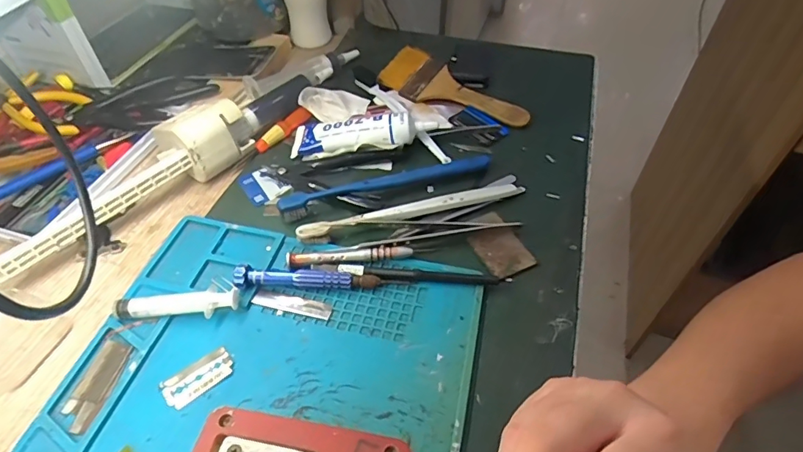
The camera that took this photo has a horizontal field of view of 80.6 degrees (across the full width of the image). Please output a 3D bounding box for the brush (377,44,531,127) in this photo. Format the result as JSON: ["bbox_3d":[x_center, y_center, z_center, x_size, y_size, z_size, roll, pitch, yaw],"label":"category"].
[{"bbox_3d":[0.055,-0.141,0.495,0.159,0.024,0.059,32,55,24],"label":"brush"}]

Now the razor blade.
[{"bbox_3d":[-0.128,0.094,0.297,0.042,0.004,0.022,-30,56,-25],"label":"razor blade"}]

